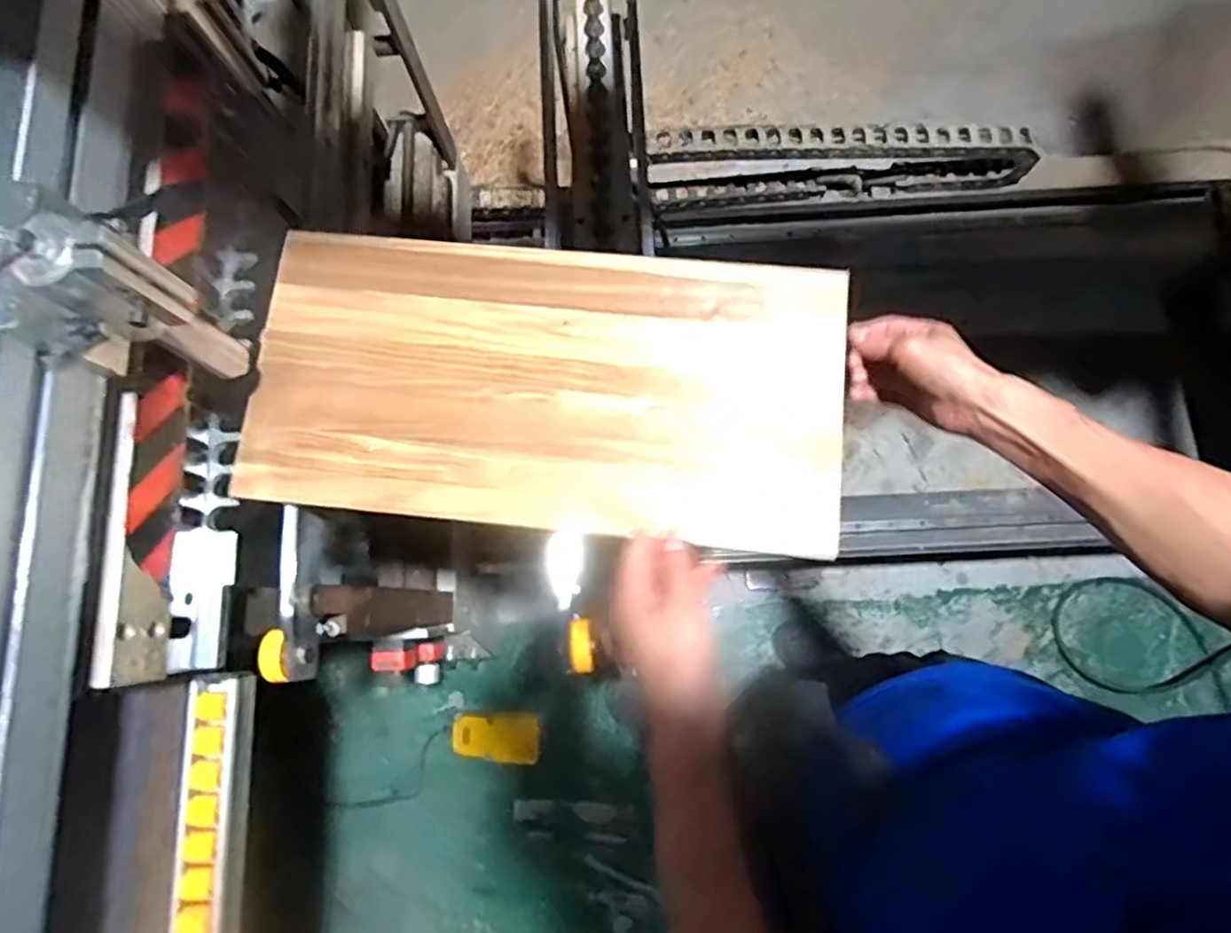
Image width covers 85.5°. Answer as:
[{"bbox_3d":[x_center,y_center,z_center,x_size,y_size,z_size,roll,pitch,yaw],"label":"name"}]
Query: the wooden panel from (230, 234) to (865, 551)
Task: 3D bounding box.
[{"bbox_3d":[-0.064,-0.080,0.625,0.540,0.017,0.268,6,79,3],"label":"wooden panel"}]

